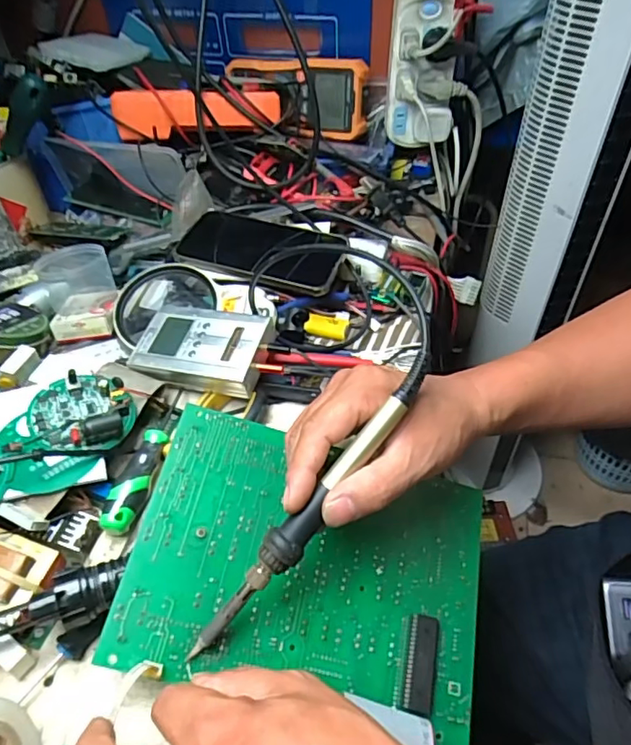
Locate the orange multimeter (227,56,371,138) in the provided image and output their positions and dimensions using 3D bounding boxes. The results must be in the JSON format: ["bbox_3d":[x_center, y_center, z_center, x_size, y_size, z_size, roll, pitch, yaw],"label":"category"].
[{"bbox_3d":[-0.024,-0.338,0.683,0.173,0.075,0.058,7,47,8],"label":"orange multimeter"}]

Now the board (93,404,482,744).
[{"bbox_3d":[0.001,0.118,0.347,0.216,0.009,0.152,17,60,-6],"label":"board"}]

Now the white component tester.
[{"bbox_3d":[-0.093,-0.024,0.456,0.106,0.022,0.065,12,47,12],"label":"white component tester"}]

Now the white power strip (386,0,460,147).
[{"bbox_3d":[0.123,-0.351,0.636,0.077,0.177,0.050,7,47,8],"label":"white power strip"}]

